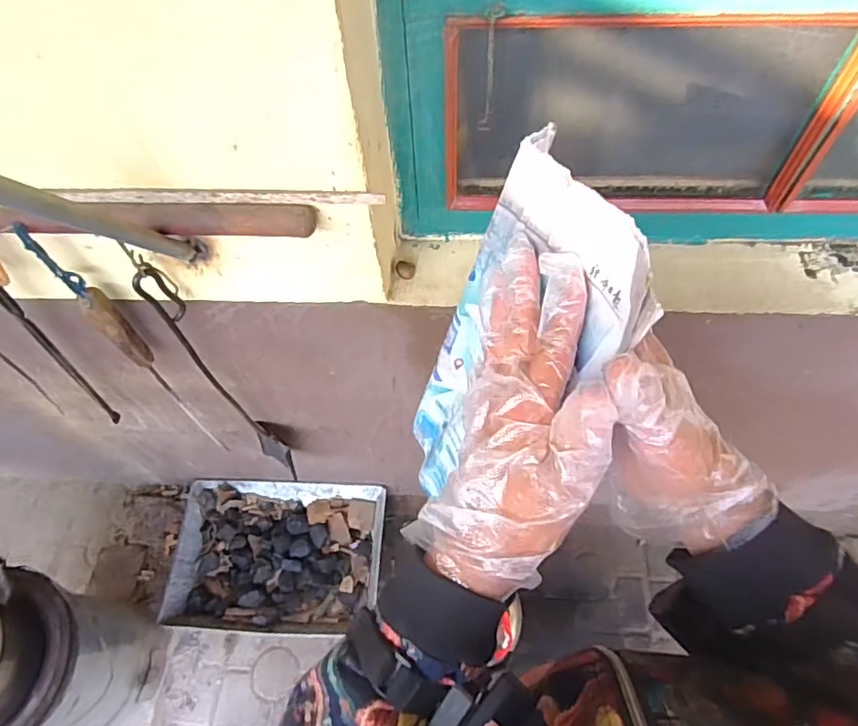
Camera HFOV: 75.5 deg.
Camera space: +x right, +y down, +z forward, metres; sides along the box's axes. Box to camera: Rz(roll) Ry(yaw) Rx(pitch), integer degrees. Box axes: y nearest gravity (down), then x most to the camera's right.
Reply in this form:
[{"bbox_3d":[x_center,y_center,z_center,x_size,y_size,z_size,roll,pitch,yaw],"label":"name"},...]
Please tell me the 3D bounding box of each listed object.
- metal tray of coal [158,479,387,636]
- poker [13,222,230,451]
[{"bbox_3d":[-0.361,0.448,1.309,0.463,0.072,0.316,0,58,2],"label":"metal tray of coal"},{"bbox_3d":[-0.416,0.015,0.843,0.034,0.621,0.059,-41,65,-21],"label":"poker"}]

